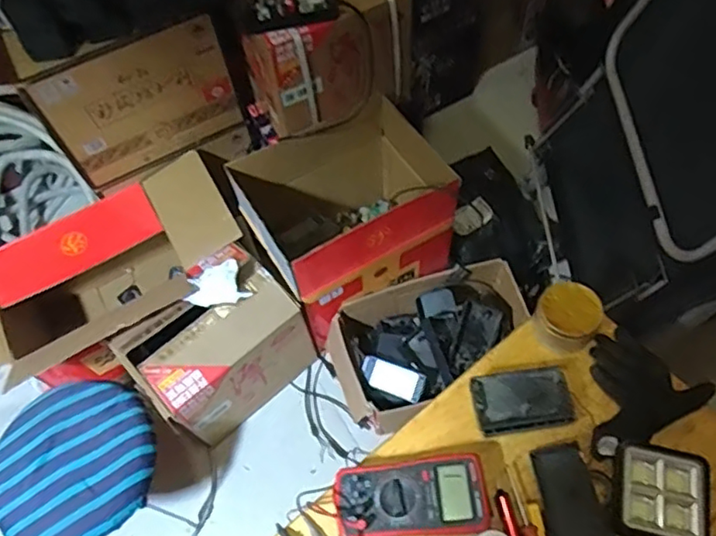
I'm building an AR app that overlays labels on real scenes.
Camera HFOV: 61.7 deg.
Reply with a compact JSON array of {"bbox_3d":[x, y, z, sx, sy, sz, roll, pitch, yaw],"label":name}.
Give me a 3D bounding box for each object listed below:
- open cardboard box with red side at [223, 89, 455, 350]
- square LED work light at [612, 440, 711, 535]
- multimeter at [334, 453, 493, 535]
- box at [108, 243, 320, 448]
[{"bbox_3d":[-0.025,-0.107,1.370,0.408,0.331,0.325,-31,64,-13],"label":"open cardboard box with red side"},{"bbox_3d":[0.371,0.280,0.735,0.105,0.043,0.113,11,62,9],"label":"square LED work light"},{"bbox_3d":[0.066,0.286,0.745,0.193,0.047,0.090,-4,61,1],"label":"multimeter"},{"bbox_3d":[-0.304,0.172,1.316,0.331,0.334,0.233,-39,66,-17],"label":"box"}]

